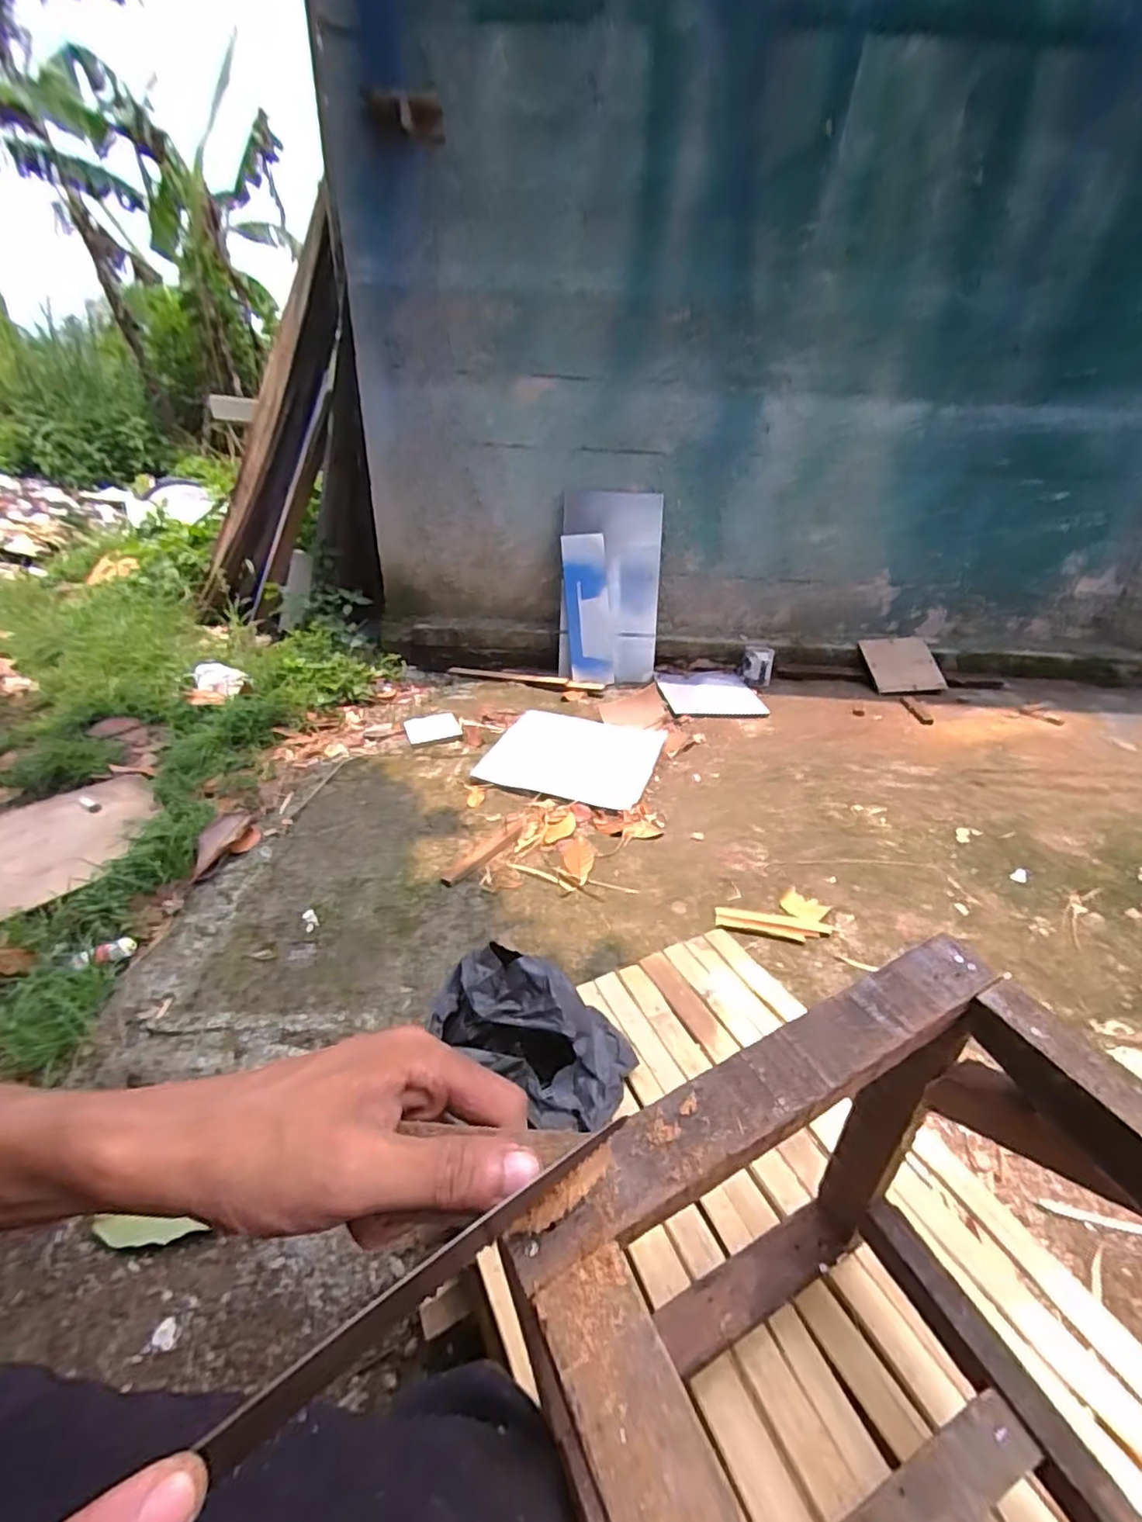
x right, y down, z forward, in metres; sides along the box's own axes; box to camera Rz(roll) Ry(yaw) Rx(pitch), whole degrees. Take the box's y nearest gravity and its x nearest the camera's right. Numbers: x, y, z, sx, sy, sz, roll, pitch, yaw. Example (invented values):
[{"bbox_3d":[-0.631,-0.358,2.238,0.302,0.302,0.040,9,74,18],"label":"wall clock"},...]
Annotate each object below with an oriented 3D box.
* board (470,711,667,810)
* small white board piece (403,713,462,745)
[{"bbox_3d":[0.006,-0.016,1.745,0.451,0.015,0.443,12,34,16],"label":"board"},{"bbox_3d":[-0.425,-0.104,1.887,0.157,0.016,0.159,-14,36,-22],"label":"small white board piece"}]

